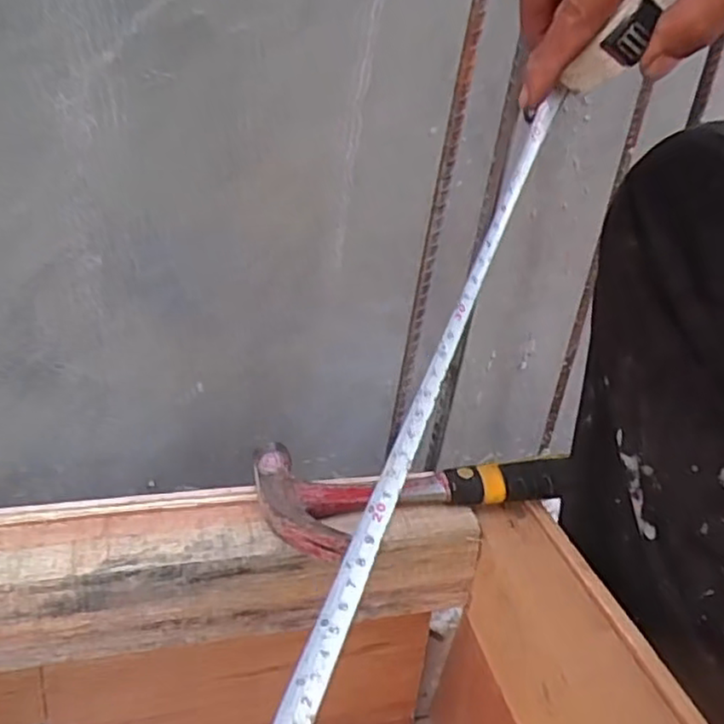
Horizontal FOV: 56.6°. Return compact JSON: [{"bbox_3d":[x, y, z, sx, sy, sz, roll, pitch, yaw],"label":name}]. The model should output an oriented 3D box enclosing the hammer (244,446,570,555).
[{"bbox_3d":[0.039,0.089,0.424,0.210,0.023,0.082,3,26,-7],"label":"hammer"}]

